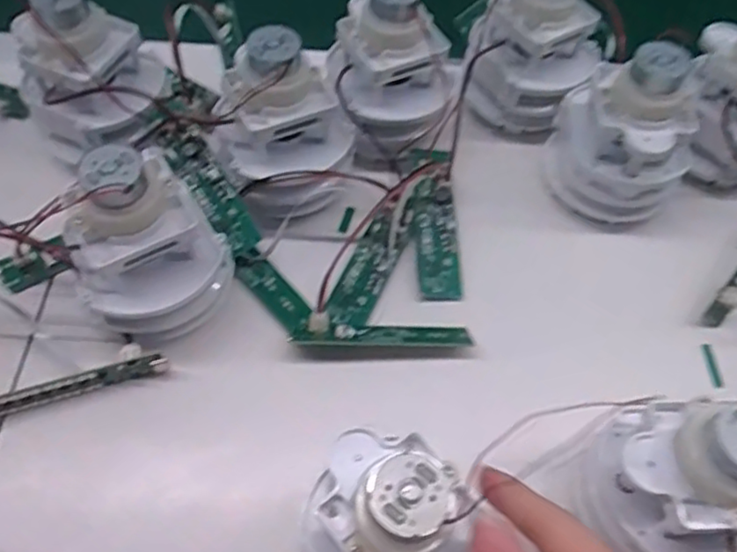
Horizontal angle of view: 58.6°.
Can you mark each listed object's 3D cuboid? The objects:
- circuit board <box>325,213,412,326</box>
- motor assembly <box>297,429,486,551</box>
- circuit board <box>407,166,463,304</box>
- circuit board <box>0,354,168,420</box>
[{"bbox_3d":[0.000,-0.001,0.322,0.022,0.010,0.067,25,61,6],"label":"circuit board"},{"bbox_3d":[0.007,0.082,0.199,0.062,0.044,0.050,35,64,17],"label":"motor assembly"},{"bbox_3d":[0.034,-0.021,0.334,0.024,0.007,0.070,0,66,-4],"label":"circuit board"},{"bbox_3d":[-0.128,0.048,0.282,0.081,0.015,0.005,-15,61,-11],"label":"circuit board"}]

